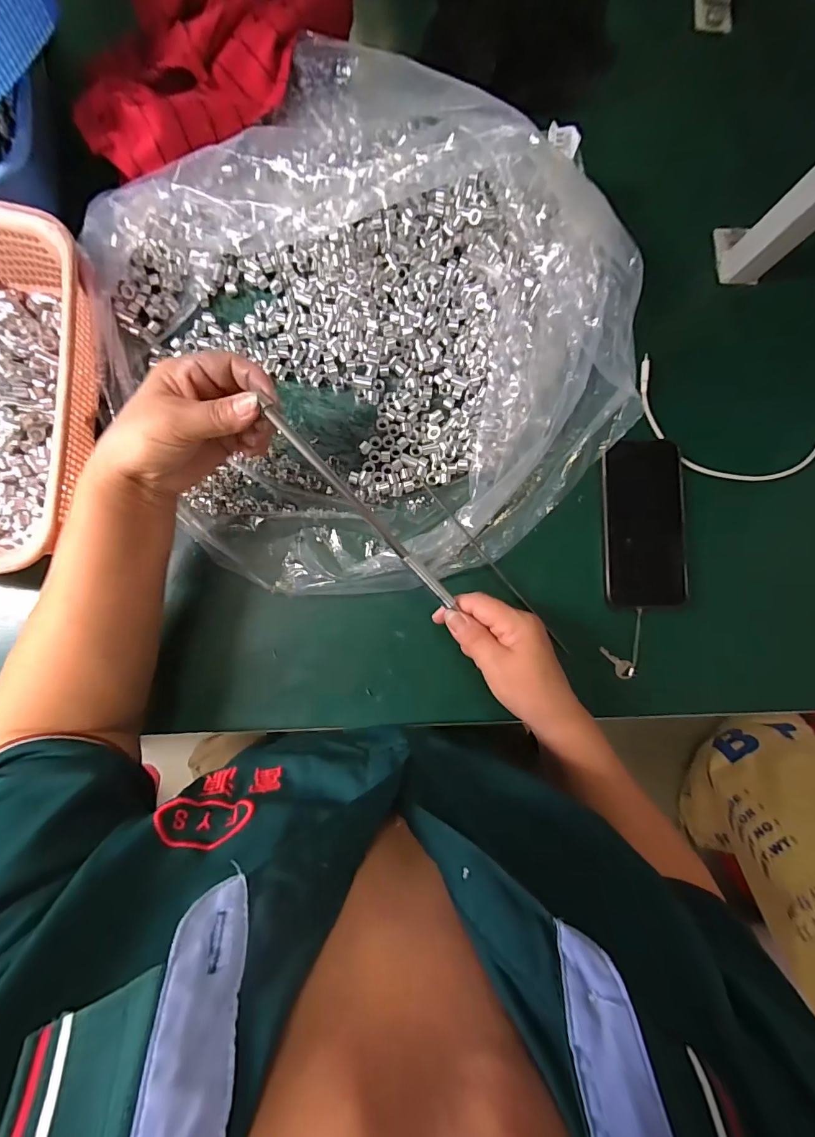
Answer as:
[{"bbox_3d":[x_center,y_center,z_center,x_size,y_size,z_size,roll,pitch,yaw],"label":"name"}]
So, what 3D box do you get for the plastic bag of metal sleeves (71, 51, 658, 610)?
[{"bbox_3d":[-0.037,-0.207,0.390,0.451,0.083,0.446,-31,89,-5],"label":"plastic bag of metal sleeves"}]

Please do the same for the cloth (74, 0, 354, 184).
[{"bbox_3d":[-0.168,-0.456,0.392,0.221,0.067,0.248,5,86,-4],"label":"cloth"}]

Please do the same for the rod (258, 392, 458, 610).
[{"bbox_3d":[-0.032,-0.041,0.334,0.008,0.009,0.201,-45,108,-5],"label":"rod"}]

